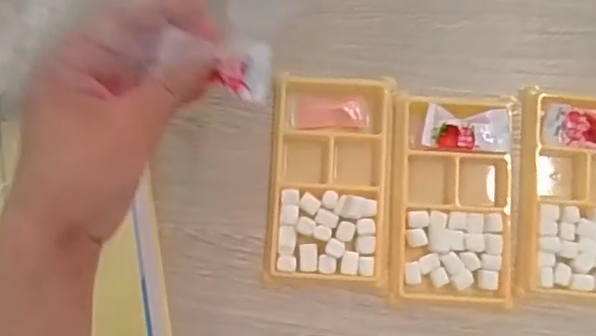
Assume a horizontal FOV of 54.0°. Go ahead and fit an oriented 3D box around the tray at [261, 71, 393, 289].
[{"bbox_3d":[0.021,0.006,0.375,0.076,0.019,0.130,3,84,2],"label":"tray"}]

